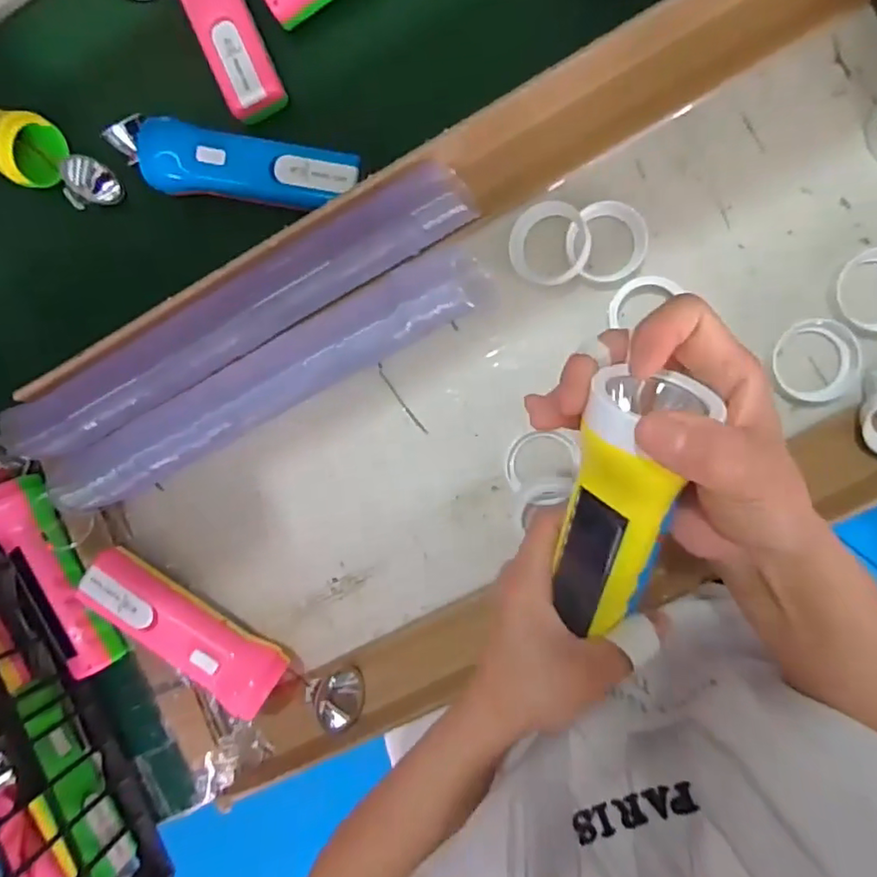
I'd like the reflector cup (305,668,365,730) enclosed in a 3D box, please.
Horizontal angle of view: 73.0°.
[{"bbox_3d":[-0.073,0.193,0.431,0.037,0.030,0.040,0,93,7],"label":"reflector cup"}]

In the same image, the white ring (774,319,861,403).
[{"bbox_3d":[0.250,-0.051,0.393,0.050,0.017,0.054,0,93,7],"label":"white ring"}]

